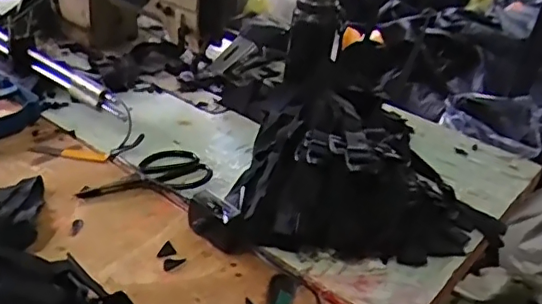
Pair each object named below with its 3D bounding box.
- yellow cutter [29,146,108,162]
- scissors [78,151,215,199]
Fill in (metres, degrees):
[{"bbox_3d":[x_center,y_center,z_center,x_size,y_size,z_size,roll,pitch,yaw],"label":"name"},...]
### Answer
[{"bbox_3d":[-0.284,0.001,0.808,0.105,0.004,0.022,8,31,1],"label":"yellow cutter"},{"bbox_3d":[-0.169,0.028,0.775,0.170,0.020,0.085,-1,32,-14],"label":"scissors"}]

